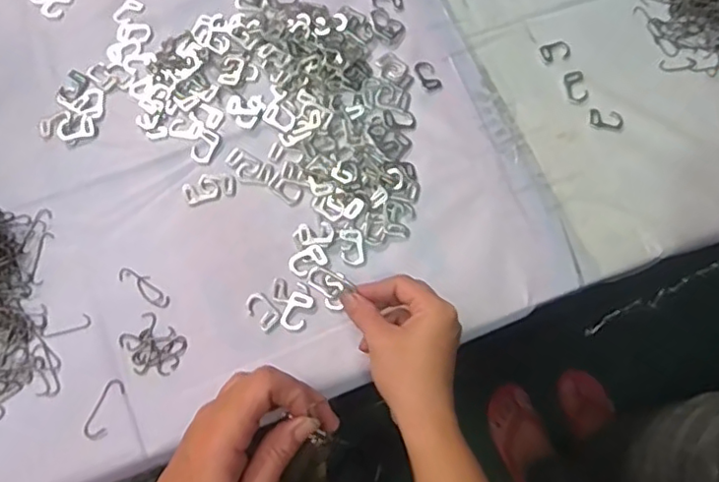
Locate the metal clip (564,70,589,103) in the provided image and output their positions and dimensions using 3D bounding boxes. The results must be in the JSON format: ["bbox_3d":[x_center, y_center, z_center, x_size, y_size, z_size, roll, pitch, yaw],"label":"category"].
[{"bbox_3d":[0.202,-0.143,0.555,0.019,0.004,0.033,-8,71,-4],"label":"metal clip"}]

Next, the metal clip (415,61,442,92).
[{"bbox_3d":[0.064,-0.154,0.559,0.018,0.004,0.034,-23,73,-9],"label":"metal clip"}]

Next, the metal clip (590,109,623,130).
[{"bbox_3d":[0.226,-0.111,0.548,0.031,0.004,0.020,6,71,1],"label":"metal clip"}]

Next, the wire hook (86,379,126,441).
[{"bbox_3d":[-0.195,0.129,0.458,0.017,0.004,0.046,17,72,4],"label":"wire hook"}]

